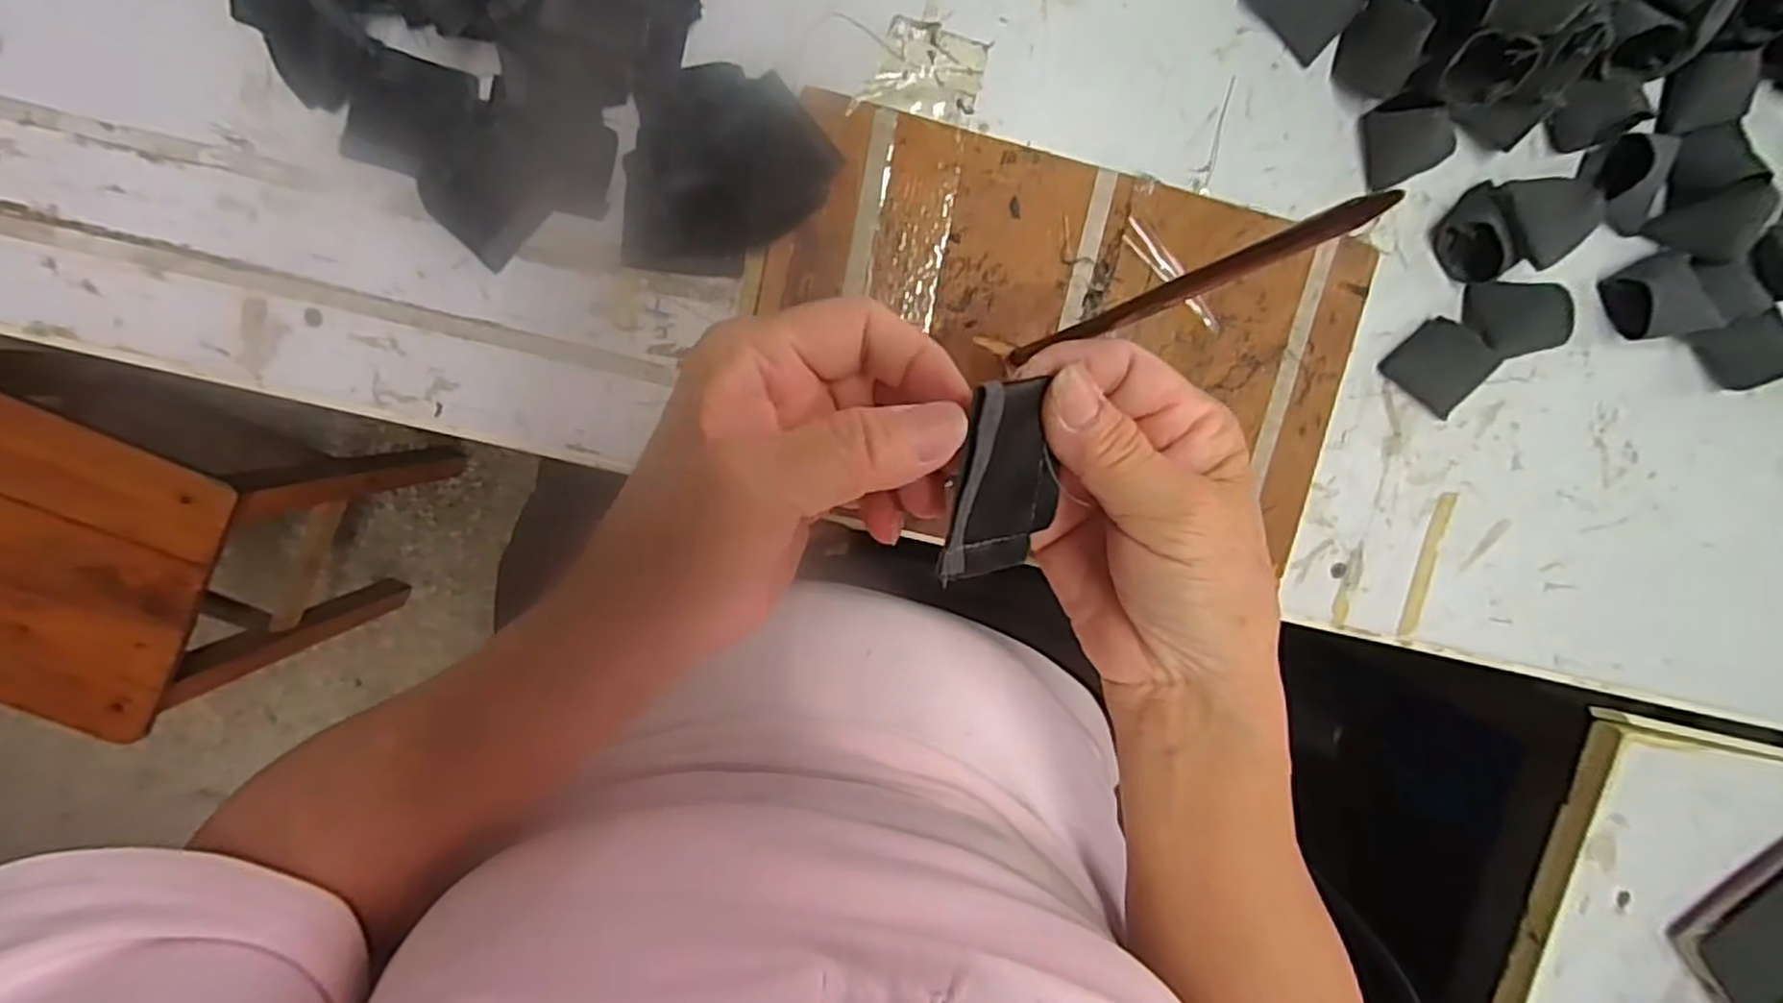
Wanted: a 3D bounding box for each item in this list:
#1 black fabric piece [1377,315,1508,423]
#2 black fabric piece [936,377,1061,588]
[{"bbox_3d":[0.265,-0.064,0.361,0.040,0.020,0.031,39,93,-8],"label":"black fabric piece"},{"bbox_3d":[0.032,-0.006,0.206,0.044,0.004,0.055,-15,122,-44],"label":"black fabric piece"}]

